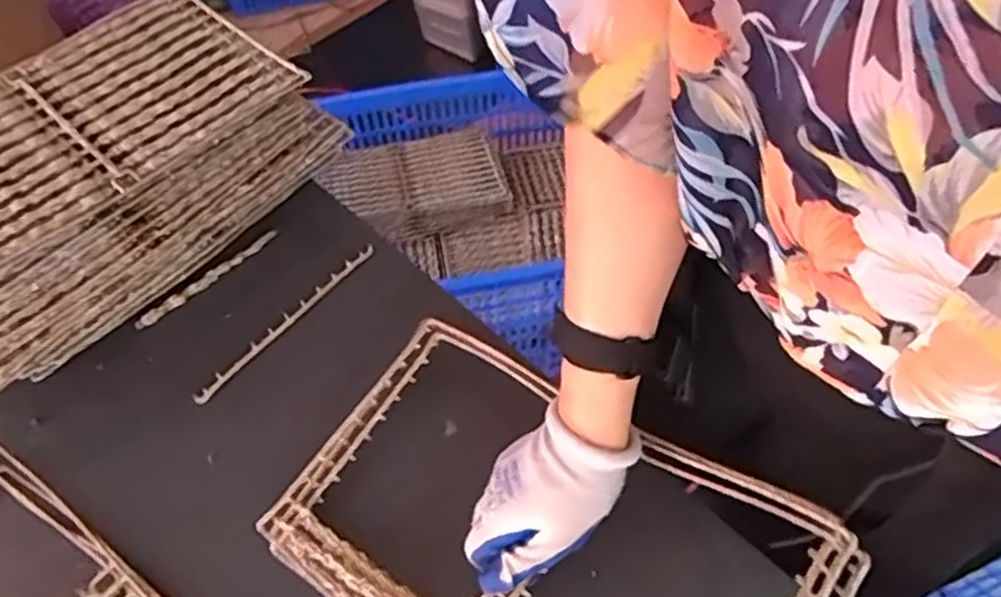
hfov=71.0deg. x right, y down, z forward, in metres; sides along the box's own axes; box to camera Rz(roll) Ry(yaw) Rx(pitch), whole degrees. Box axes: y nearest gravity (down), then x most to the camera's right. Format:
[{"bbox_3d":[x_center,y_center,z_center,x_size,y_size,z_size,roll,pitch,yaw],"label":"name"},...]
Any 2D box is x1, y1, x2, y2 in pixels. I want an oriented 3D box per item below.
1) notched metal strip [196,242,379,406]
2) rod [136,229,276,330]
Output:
[{"bbox_3d":[-0.197,0.019,0.655,0.011,0.011,0.213,34,63,22],"label":"notched metal strip"},{"bbox_3d":[-0.284,-0.019,0.685,0.152,0.013,0.011,-37,62,-22],"label":"rod"}]

